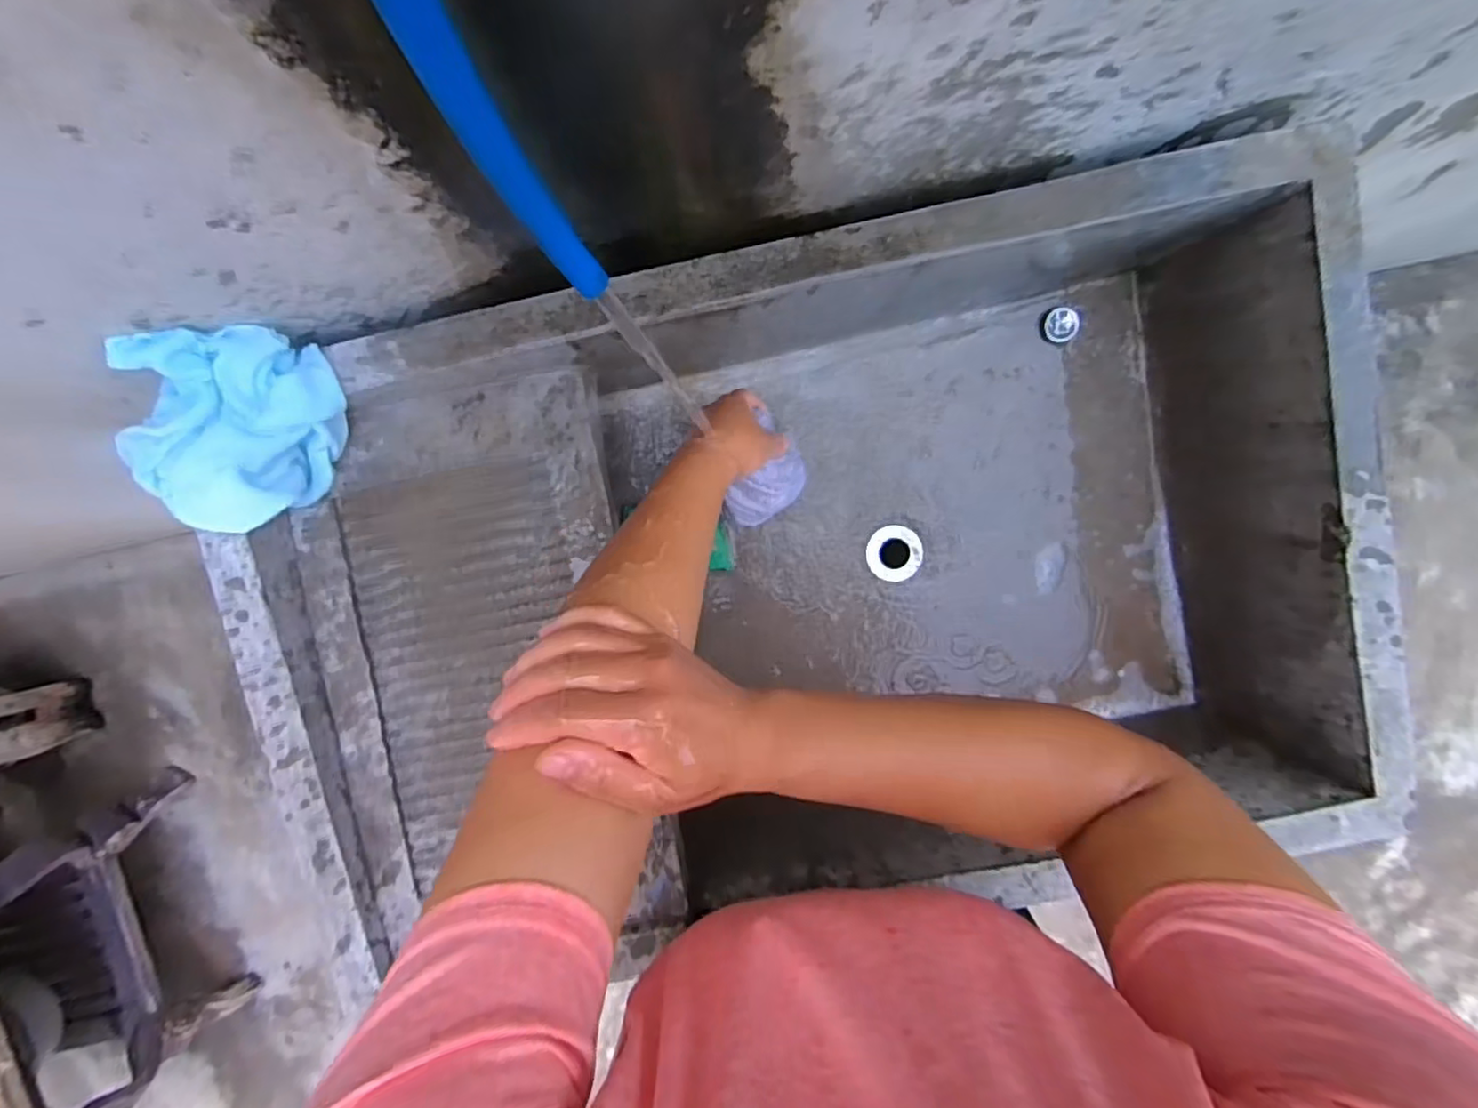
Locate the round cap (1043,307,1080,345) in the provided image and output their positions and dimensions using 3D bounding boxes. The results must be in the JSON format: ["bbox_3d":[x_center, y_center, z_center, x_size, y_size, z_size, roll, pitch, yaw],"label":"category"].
[{"bbox_3d":[0.320,-0.225,0.627,0.036,0.010,0.032,-17,96,3],"label":"round cap"}]

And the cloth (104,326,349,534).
[{"bbox_3d":[-0.364,-0.095,0.459,0.110,0.077,0.141,31,96,-2],"label":"cloth"}]

